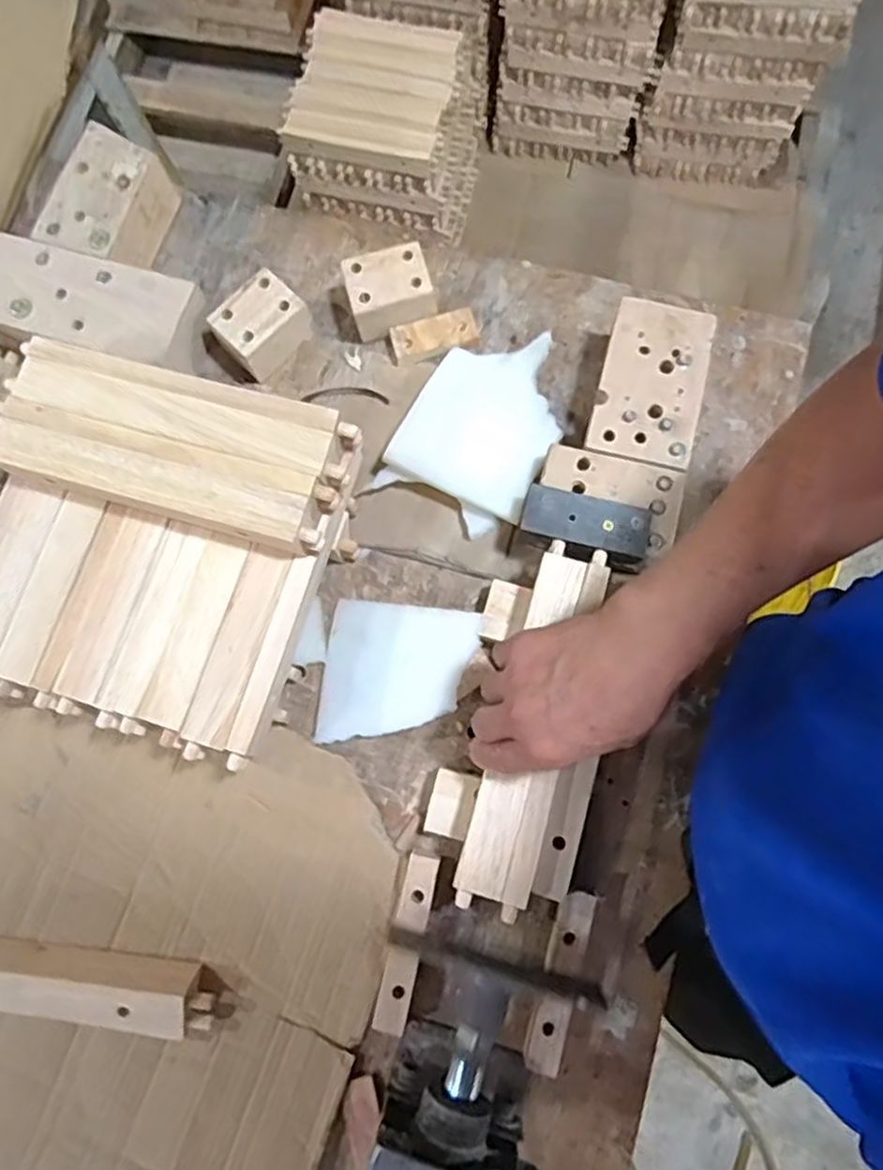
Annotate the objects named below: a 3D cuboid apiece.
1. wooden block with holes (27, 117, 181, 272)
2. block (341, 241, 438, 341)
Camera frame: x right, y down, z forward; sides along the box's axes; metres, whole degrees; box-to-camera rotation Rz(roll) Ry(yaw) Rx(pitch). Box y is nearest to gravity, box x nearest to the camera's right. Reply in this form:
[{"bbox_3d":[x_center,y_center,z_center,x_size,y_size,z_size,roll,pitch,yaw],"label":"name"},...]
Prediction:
[{"bbox_3d":[-0.307,-0.349,0.675,0.087,0.060,0.121,21,78,6],"label":"wooden block with holes"},{"bbox_3d":[-0.046,-0.262,0.643,0.072,0.052,0.059,-14,76,-2],"label":"block"}]

